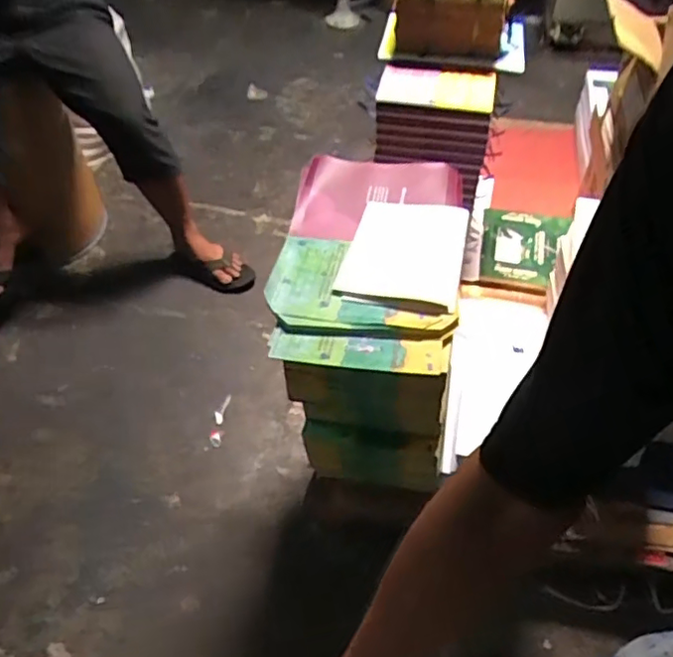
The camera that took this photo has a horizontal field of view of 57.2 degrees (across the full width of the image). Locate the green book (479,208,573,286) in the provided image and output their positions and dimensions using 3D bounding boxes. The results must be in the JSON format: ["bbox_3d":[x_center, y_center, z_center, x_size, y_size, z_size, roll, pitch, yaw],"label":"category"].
[{"bbox_3d":[0.506,-0.227,1.664,0.216,0.028,0.287,9,52,9],"label":"green book"}]

